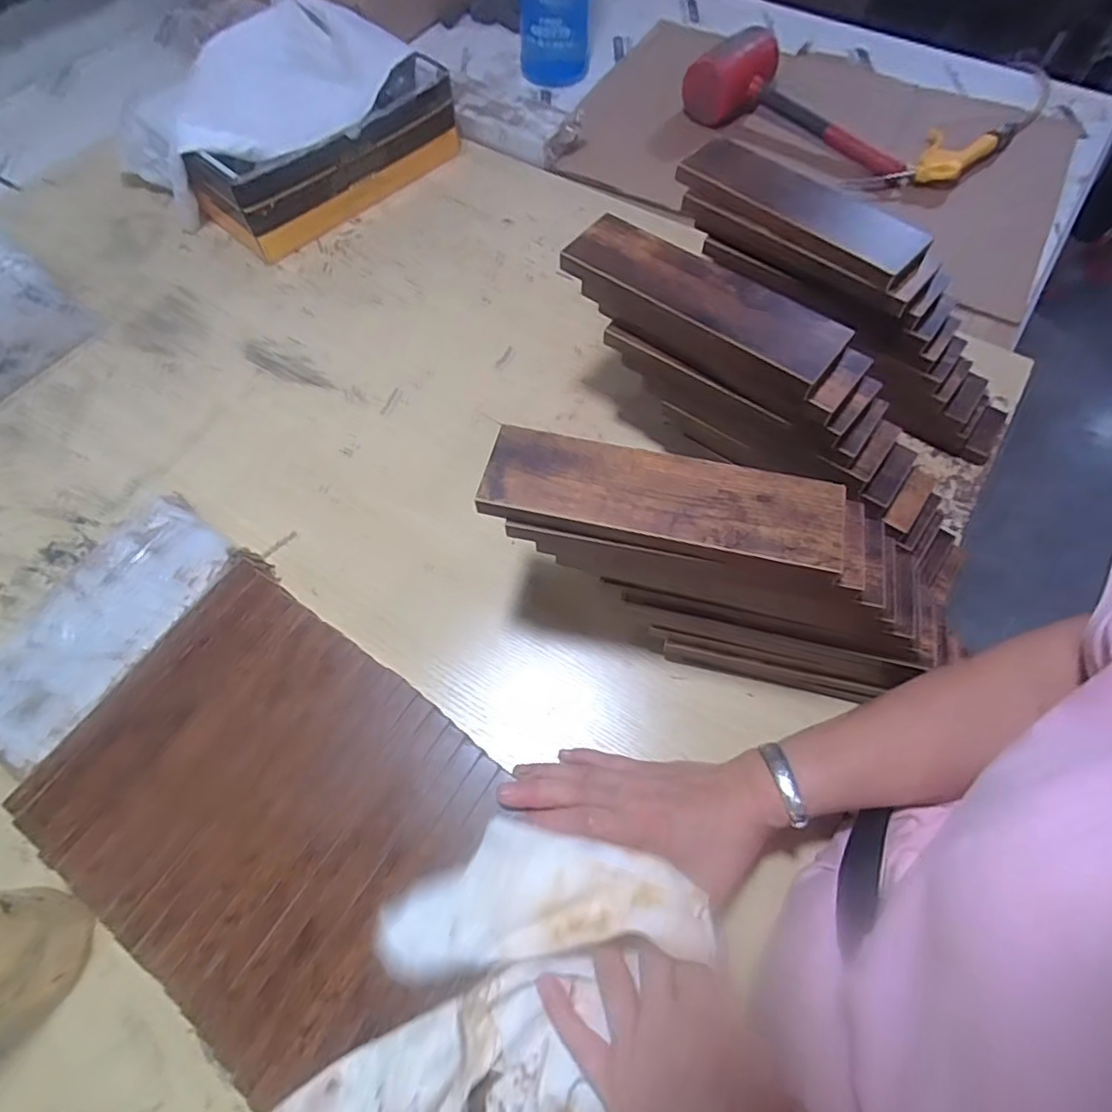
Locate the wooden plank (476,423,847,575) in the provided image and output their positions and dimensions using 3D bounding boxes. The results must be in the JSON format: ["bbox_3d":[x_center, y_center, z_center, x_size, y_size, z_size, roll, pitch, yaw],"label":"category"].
[{"bbox_3d":[0.063,-0.036,0.362,0.210,0.013,0.061,11,64,6],"label":"wooden plank"}]

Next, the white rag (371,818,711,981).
[{"bbox_3d":[-0.011,0.193,0.344,0.185,0.030,0.072,-9,63,7],"label":"white rag"}]

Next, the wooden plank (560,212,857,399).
[{"bbox_3d":[0.107,-0.191,0.440,0.210,0.019,0.059,35,69,16],"label":"wooden plank"}]

